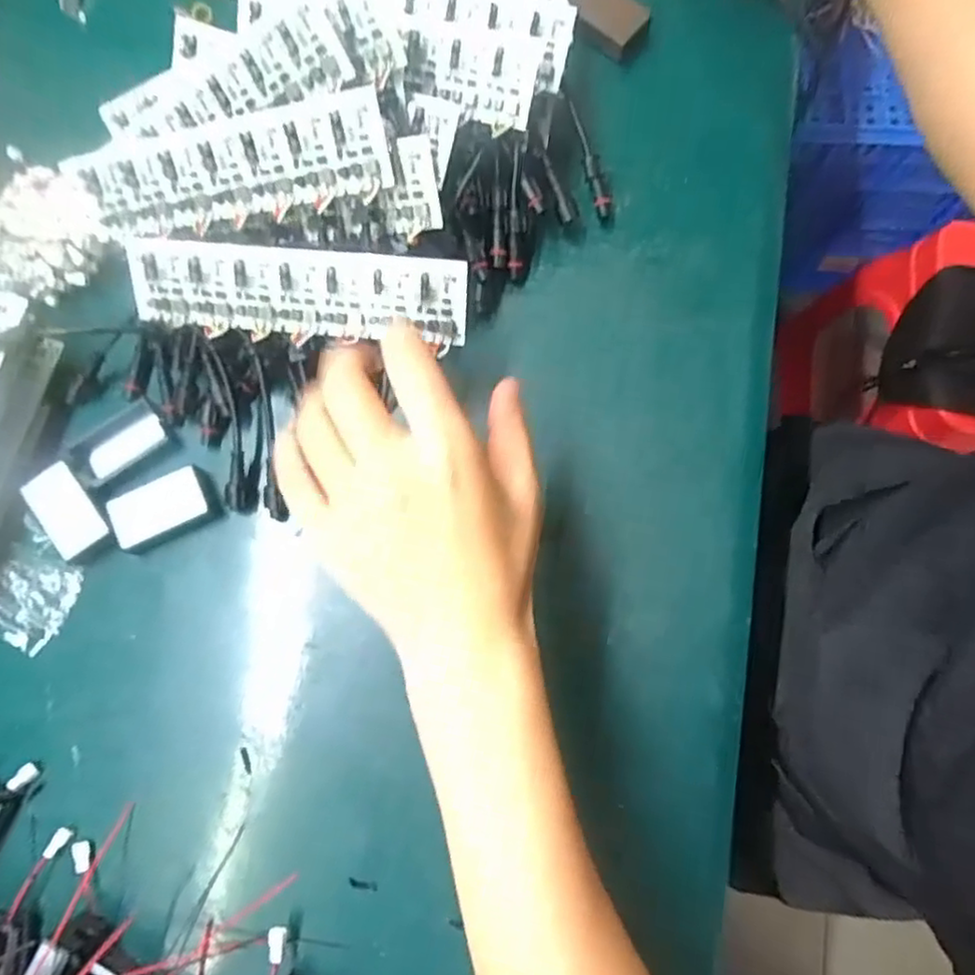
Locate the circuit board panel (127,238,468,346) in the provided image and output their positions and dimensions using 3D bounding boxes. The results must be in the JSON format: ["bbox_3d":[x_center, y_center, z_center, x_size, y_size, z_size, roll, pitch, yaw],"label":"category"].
[{"bbox_3d":[-0.097,-0.100,0.338,0.172,0.004,0.043,5,116,5],"label":"circuit board panel"}]

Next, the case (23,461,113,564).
[{"bbox_3d":[-0.228,0.013,0.362,0.029,0.014,0.052,-39,81,-7],"label":"case"}]

